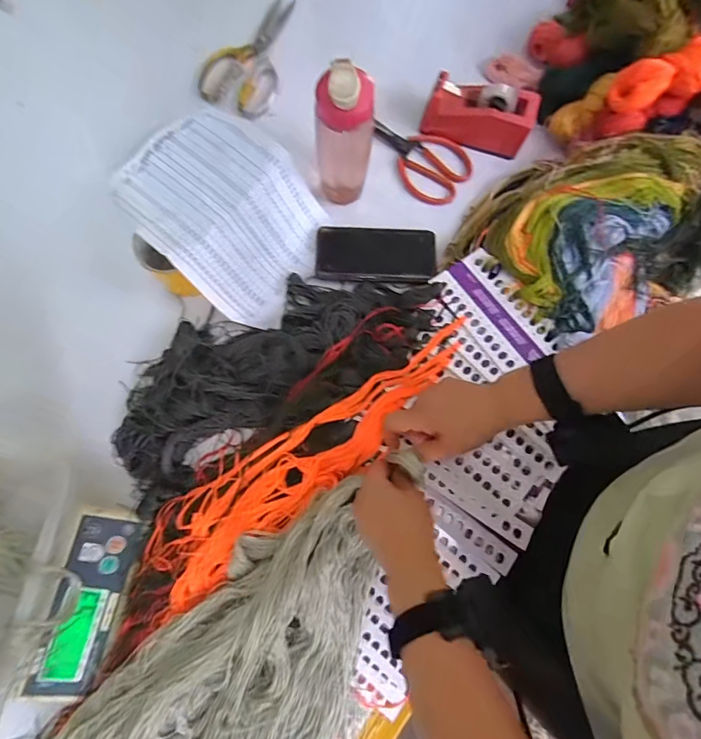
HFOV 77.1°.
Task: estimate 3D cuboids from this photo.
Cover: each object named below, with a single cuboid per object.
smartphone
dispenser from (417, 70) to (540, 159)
[{"bbox_3d":[0.035,-0.163,0.618,0.164,0.019,0.076,3,79,0],"label":"smartphone"},{"bbox_3d":[0.184,-0.367,0.633,0.150,0.069,0.058,17,79,2],"label":"dispenser"}]

